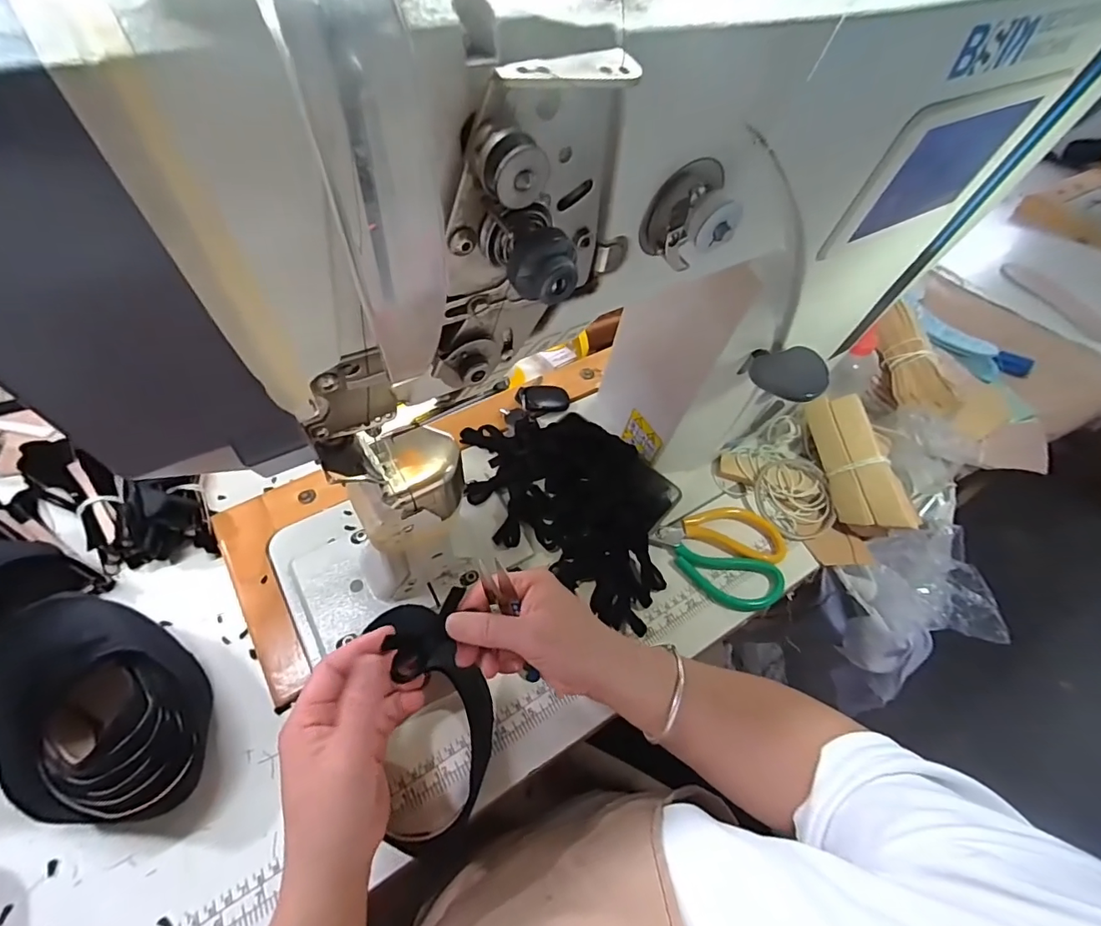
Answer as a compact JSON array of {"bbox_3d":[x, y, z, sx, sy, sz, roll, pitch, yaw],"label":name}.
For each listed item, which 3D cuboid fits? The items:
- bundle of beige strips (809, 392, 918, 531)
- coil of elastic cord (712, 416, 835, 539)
[{"bbox_3d":[0.312,-0.001,0.510,0.021,0.058,0.141,5,69,-44],"label":"bundle of beige strips"},{"bbox_3d":[0.251,0.022,0.543,0.103,0.028,0.122,-33,66,-3],"label":"coil of elastic cord"}]

